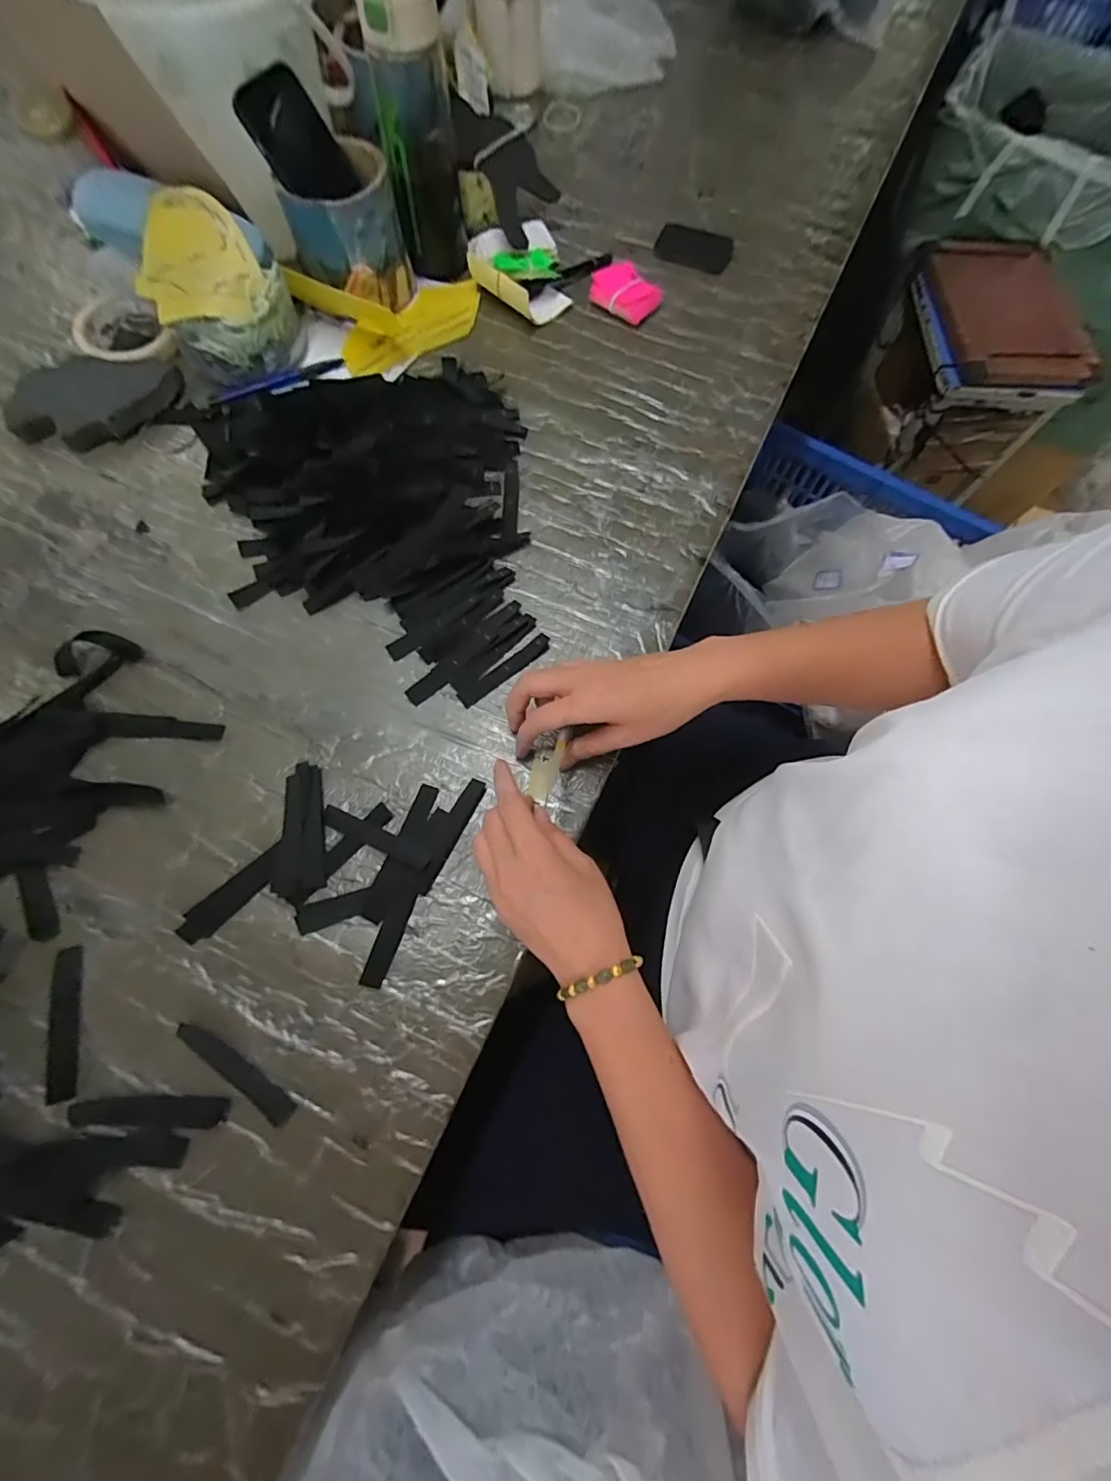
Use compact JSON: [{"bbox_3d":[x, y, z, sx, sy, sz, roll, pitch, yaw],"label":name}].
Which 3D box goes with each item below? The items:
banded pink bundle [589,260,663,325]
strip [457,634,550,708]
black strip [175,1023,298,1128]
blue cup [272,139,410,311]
[{"bbox_3d":[0.077,-0.502,0.586,0.076,0.021,0.052,41,74,11],"label":"banded pink bundle"},{"bbox_3d":[-0.041,-0.058,0.439,0.090,0.004,0.015,-38,82,-12],"label":"strip"},{"bbox_3d":[-0.206,0.212,0.340,0.091,0.004,0.016,34,69,9],"label":"black strip"},{"bbox_3d":[-0.208,-0.514,0.536,0.094,0.104,0.090,1,71,-2],"label":"blue cup"}]

